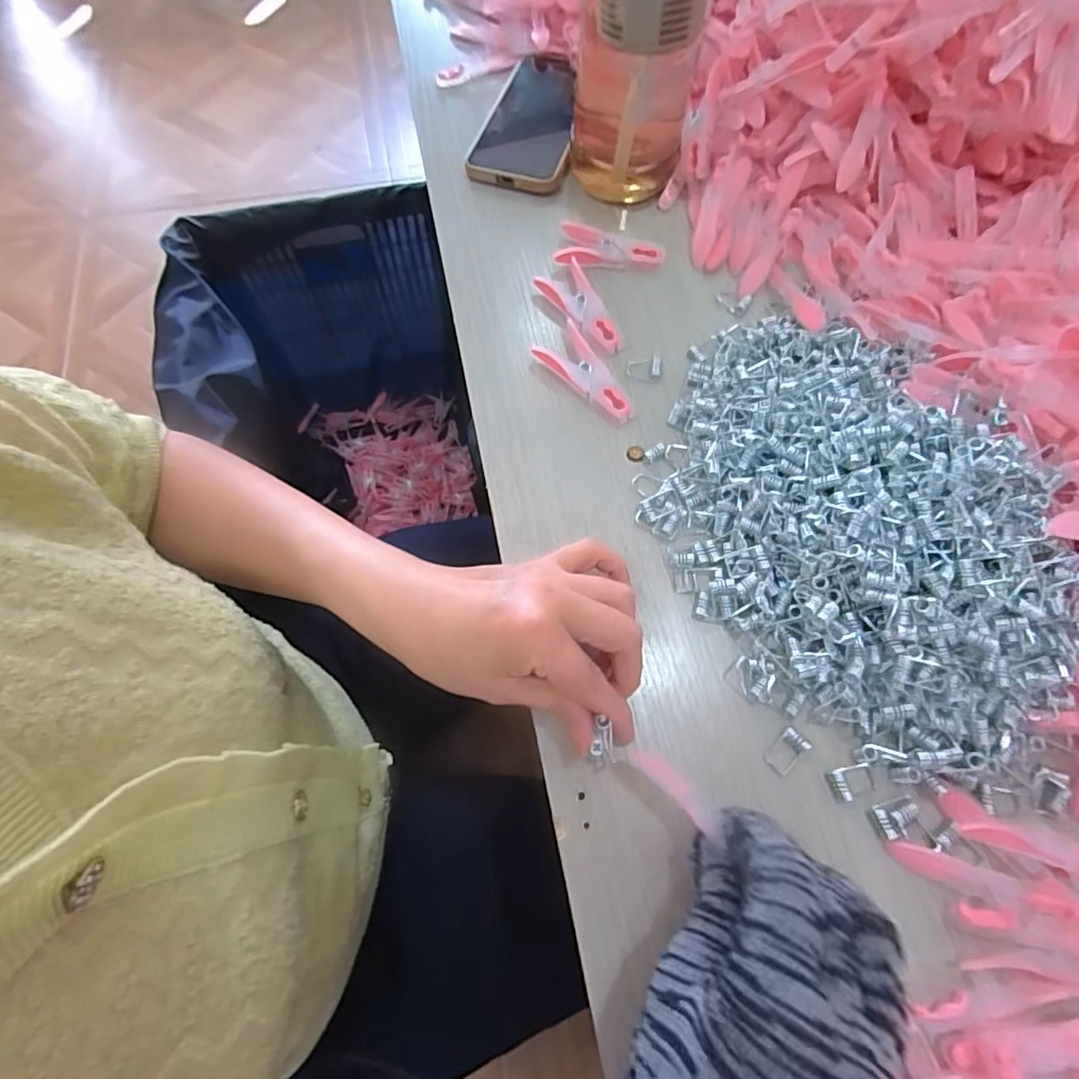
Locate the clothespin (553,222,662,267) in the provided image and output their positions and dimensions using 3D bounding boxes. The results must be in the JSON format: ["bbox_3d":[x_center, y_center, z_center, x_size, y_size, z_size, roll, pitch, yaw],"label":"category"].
[{"bbox_3d":[0.051,-0.211,0.408,0.077,0.012,0.032,14,68,4],"label":"clothespin"}]

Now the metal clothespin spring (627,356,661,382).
[{"bbox_3d":[0.070,-0.115,0.370,0.022,0.004,0.017,2,68,-1],"label":"metal clothespin spring"}]

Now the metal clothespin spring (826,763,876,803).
[{"bbox_3d":[0.155,0.120,0.275,0.023,0.007,0.014,-14,69,-7],"label":"metal clothespin spring"}]

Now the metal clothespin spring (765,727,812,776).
[{"bbox_3d":[0.125,0.107,0.281,0.014,0.005,0.022,43,73,15],"label":"metal clothespin spring"}]

